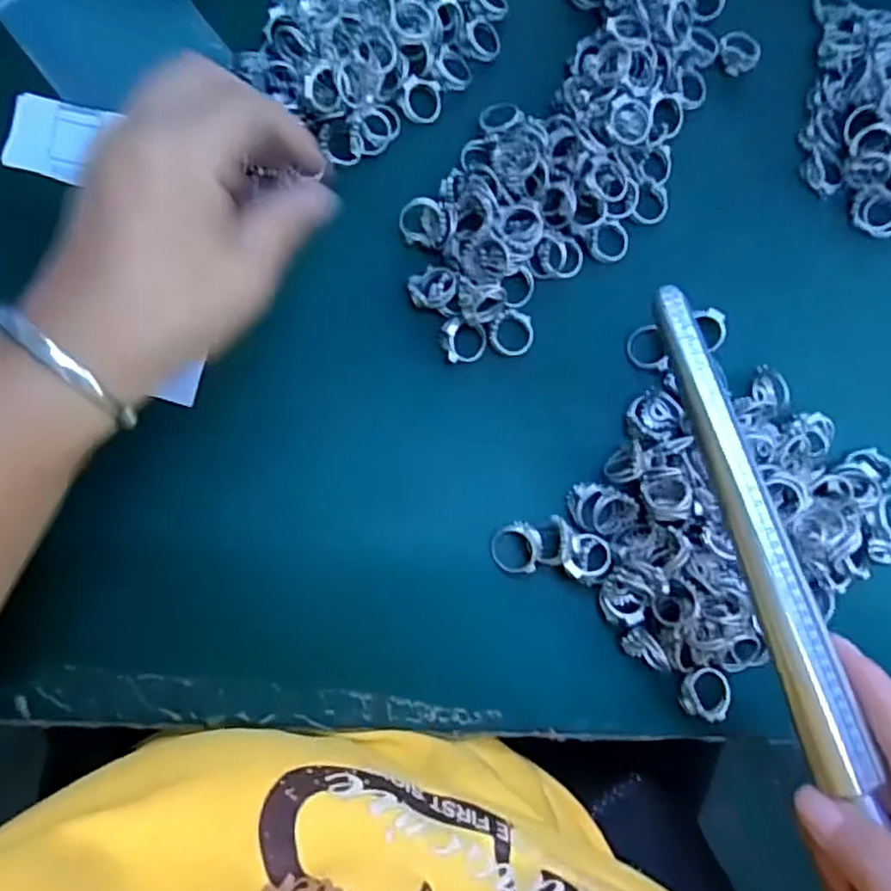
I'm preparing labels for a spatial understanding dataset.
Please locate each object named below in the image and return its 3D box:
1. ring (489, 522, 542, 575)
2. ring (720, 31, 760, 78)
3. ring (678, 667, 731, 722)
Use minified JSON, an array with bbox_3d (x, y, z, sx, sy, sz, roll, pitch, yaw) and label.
[{"bbox_3d":[0.033,0.046,0.308,0.021,0.010,0.022,20,81,-3],"label":"ring"},{"bbox_3d":[0.157,-0.211,0.361,0.022,0.006,0.022,1,83,-6],"label":"ring"},{"bbox_3d":[0.120,0.113,0.308,0.024,0.009,0.022,1,83,-6],"label":"ring"}]

